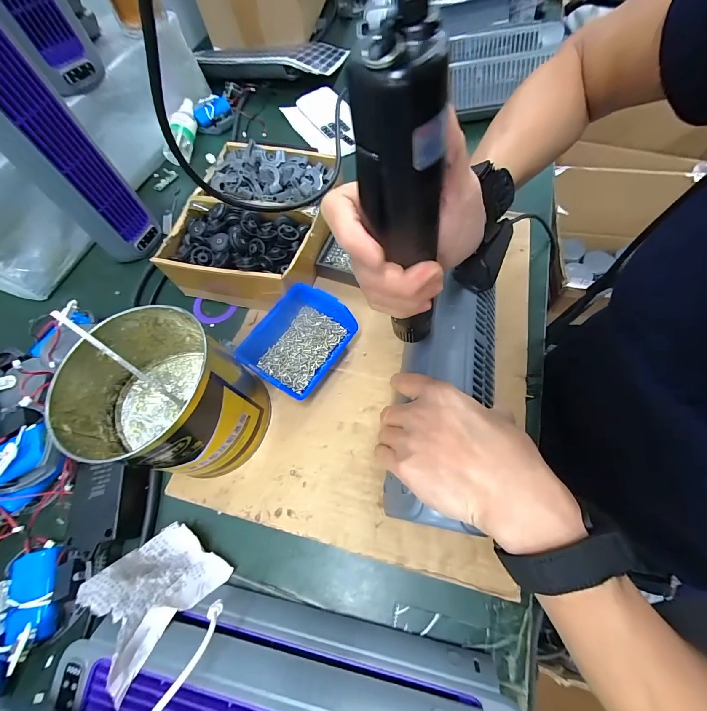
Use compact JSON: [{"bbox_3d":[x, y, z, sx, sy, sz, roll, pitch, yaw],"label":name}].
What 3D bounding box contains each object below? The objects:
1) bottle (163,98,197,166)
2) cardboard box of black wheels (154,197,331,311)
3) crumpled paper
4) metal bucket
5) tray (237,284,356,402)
[{"bbox_3d":[-0.296,-0.398,0.552,0.041,0.035,0.135,2,77,4],"label":"bottle"},{"bbox_3d":[-0.132,-0.126,0.389,0.168,0.069,0.117,16,66,12],"label":"cardboard box of black wheels"},{"bbox_3d":[-0.154,0.181,0.249,0.070,0.096,0.015,42,110,8],"label":"crumpled paper"},{"bbox_3d":[-0.156,0.041,0.287,0.129,0.114,0.122,-2,63,4],"label":"metal bucket"},{"bbox_3d":[-0.058,-0.018,0.346,0.088,0.045,0.112,29,70,18],"label":"tray"}]

